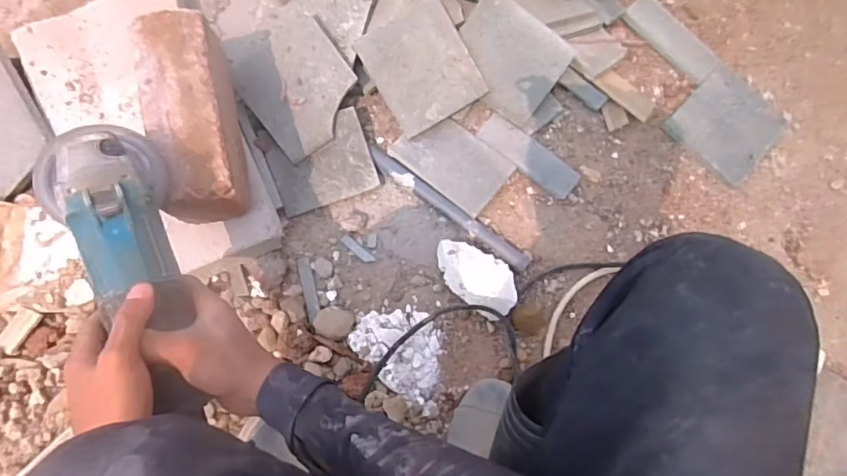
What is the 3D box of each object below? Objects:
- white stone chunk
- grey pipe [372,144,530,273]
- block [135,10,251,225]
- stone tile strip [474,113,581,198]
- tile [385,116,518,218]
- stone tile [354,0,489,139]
[{"bbox_3d":[0.066,0.048,0.657,0.112,0.050,0.068,34,82,-1],"label":"white stone chunk"},{"bbox_3d":[0.034,-0.041,0.689,0.254,0.018,0.027,37,82,0],"label":"grey pipe"},{"bbox_3d":[-0.235,-0.121,0.527,0.073,0.079,0.202,-10,85,-6],"label":"block"},{"bbox_3d":[0.150,-0.118,0.723,0.152,0.010,0.051,38,82,0],"label":"stone tile strip"},{"bbox_3d":[0.042,-0.108,0.713,0.145,0.008,0.106,39,68,7],"label":"tile"},{"bbox_3d":[0.000,-0.235,0.712,0.134,0.010,0.147,-31,98,-4],"label":"stone tile"}]

